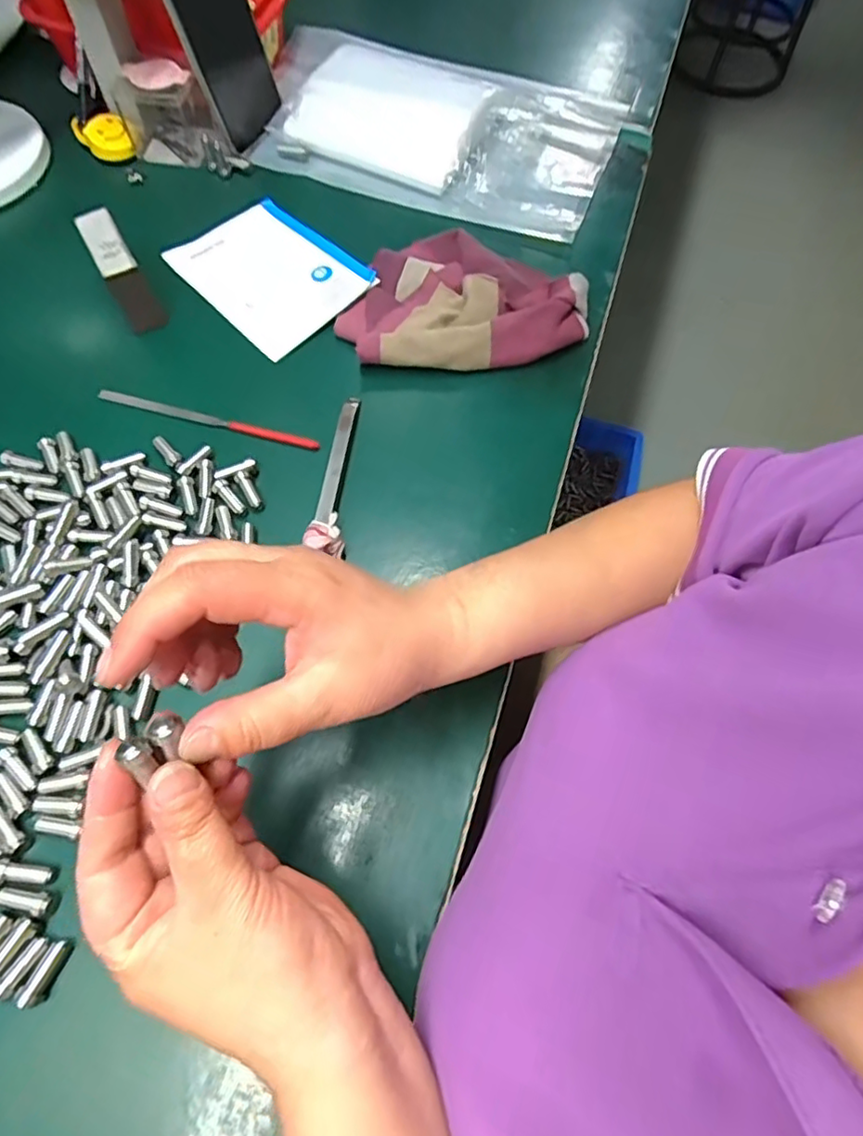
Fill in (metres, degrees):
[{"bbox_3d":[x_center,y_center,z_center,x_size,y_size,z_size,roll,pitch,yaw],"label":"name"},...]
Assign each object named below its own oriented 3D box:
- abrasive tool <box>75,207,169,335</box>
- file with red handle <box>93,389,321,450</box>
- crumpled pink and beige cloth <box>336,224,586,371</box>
[{"bbox_3d":[-0.220,-0.209,0.439,0.025,0.052,0.067,-28,70,-13],"label":"abrasive tool"},{"bbox_3d":[-0.152,-0.101,0.418,0.156,0.007,0.008,15,67,5],"label":"file with red handle"},{"bbox_3d":[0.024,-0.199,0.445,0.171,0.035,0.119,1,66,-1],"label":"crumpled pink and beige cloth"}]

